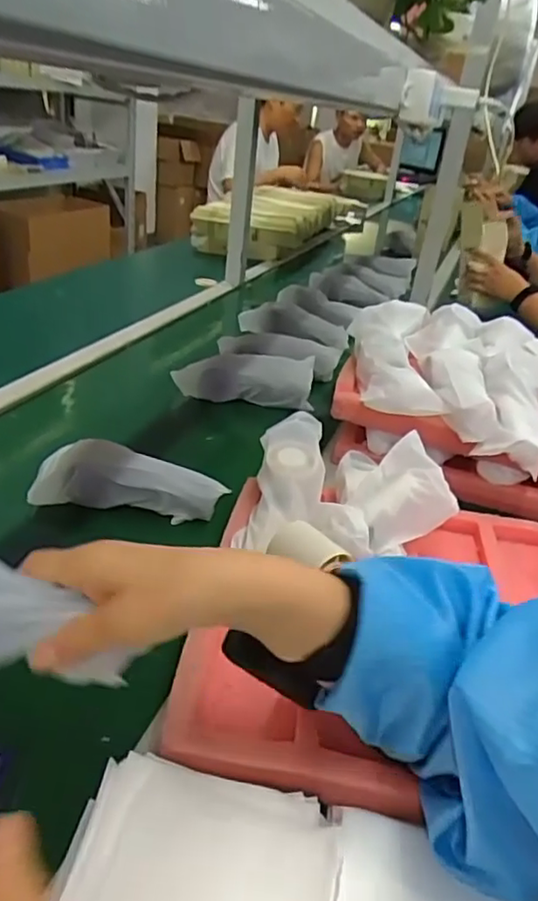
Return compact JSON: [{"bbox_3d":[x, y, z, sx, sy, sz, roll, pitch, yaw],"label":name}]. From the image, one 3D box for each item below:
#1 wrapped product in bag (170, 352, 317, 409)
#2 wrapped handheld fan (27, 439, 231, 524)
[{"bbox_3d":[-0.036,-0.107,0.906,0.201,0.063,0.049,3,30,-8],"label":"wrapped product in bag"},{"bbox_3d":[-0.146,0.032,0.641,0.187,0.052,0.062,7,30,-1],"label":"wrapped handheld fan"}]

